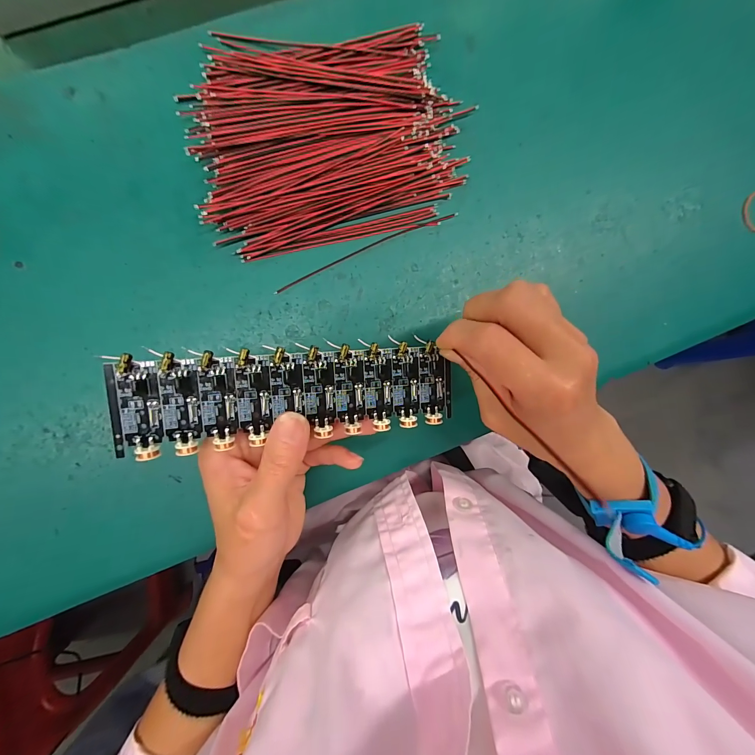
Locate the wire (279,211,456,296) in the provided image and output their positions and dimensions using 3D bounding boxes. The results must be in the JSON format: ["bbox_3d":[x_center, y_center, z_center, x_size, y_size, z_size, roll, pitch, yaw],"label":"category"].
[{"bbox_3d":[-0.008,-0.086,0.223,0.131,0.006,0.007,-26,96,-6],"label":"wire"}]

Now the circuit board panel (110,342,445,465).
[{"bbox_3d":[-0.036,0.008,0.165,0.160,0.006,0.045,-4,93,-17],"label":"circuit board panel"}]

